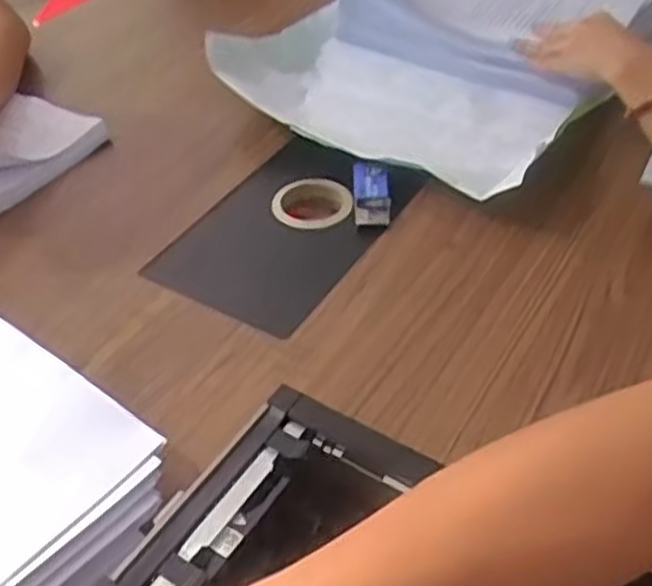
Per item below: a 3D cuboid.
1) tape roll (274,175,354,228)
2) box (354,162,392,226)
[{"bbox_3d":[-0.012,-0.081,0.706,0.069,0.012,0.069,-2,44,2],"label":"tape roll"},{"bbox_3d":[0.040,-0.090,0.687,0.031,0.017,0.070,-2,44,3],"label":"box"}]

